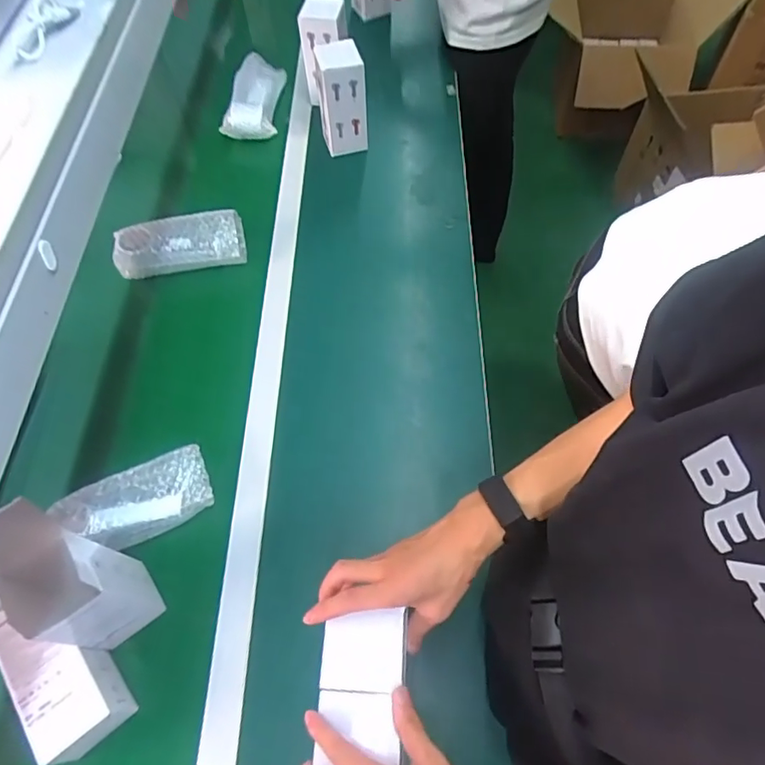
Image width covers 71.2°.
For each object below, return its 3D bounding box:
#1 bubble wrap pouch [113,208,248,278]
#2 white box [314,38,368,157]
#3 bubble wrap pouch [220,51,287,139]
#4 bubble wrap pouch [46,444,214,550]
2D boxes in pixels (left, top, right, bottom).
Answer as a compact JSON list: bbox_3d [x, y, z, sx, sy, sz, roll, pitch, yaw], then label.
[{"bbox_3d":[-0.330,-0.224,0.864,0.204,0.074,0.054,-8,62,-3],"label":"bubble wrap pouch"},{"bbox_3d":[-0.072,-0.499,0.963,0.080,0.195,0.064,-10,62,-4],"label":"white box"},{"bbox_3d":[-0.246,-0.555,1.041,0.100,0.067,0.172,4,62,3],"label":"bubble wrap pouch"},{"bbox_3d":[-0.295,0.147,0.662,0.163,0.042,0.081,-25,64,-12],"label":"bubble wrap pouch"}]

